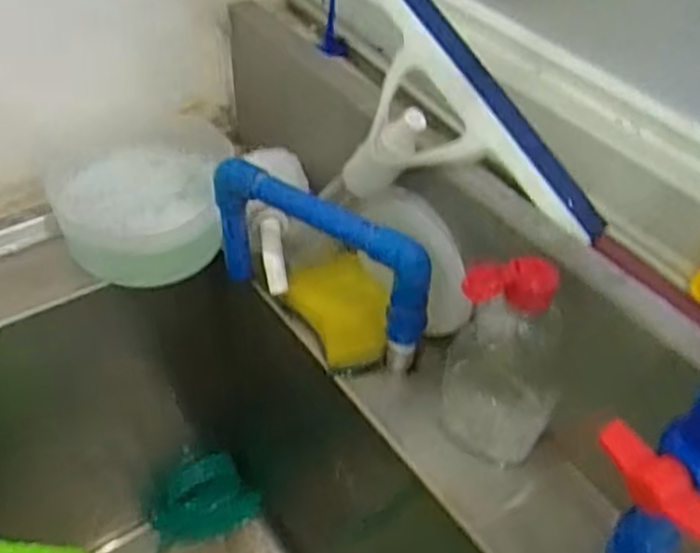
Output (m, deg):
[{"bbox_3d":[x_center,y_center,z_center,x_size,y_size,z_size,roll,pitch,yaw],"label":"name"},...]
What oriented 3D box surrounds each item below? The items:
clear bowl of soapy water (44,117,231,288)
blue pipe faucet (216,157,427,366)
[{"bbox_3d":[-0.174,-0.053,0.625,0.130,0.065,0.150,-20,49,-23],"label":"clear bowl of soapy water"},{"bbox_3d":[-0.022,-0.013,0.539,0.176,0.108,0.027,27,49,23],"label":"blue pipe faucet"}]

